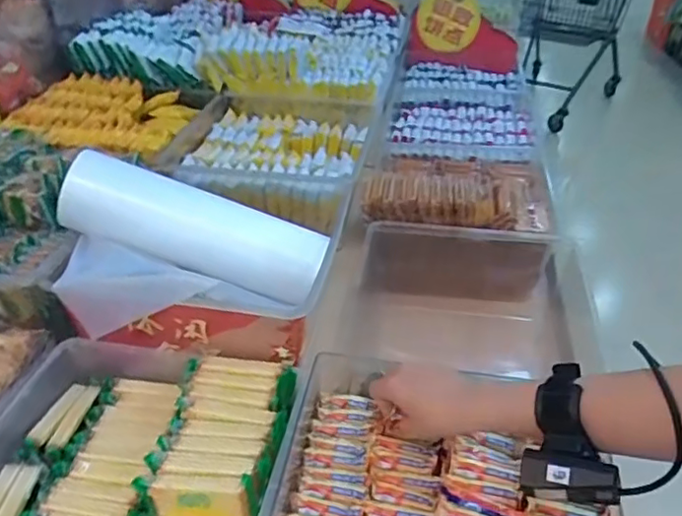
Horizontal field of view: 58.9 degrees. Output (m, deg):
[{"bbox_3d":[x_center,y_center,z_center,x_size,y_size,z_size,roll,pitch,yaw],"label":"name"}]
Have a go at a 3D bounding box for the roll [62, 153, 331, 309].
[{"bbox_3d":[-0.165,-0.033,0.701,0.297,0.079,0.067,20,35,-10],"label":"roll"}]

